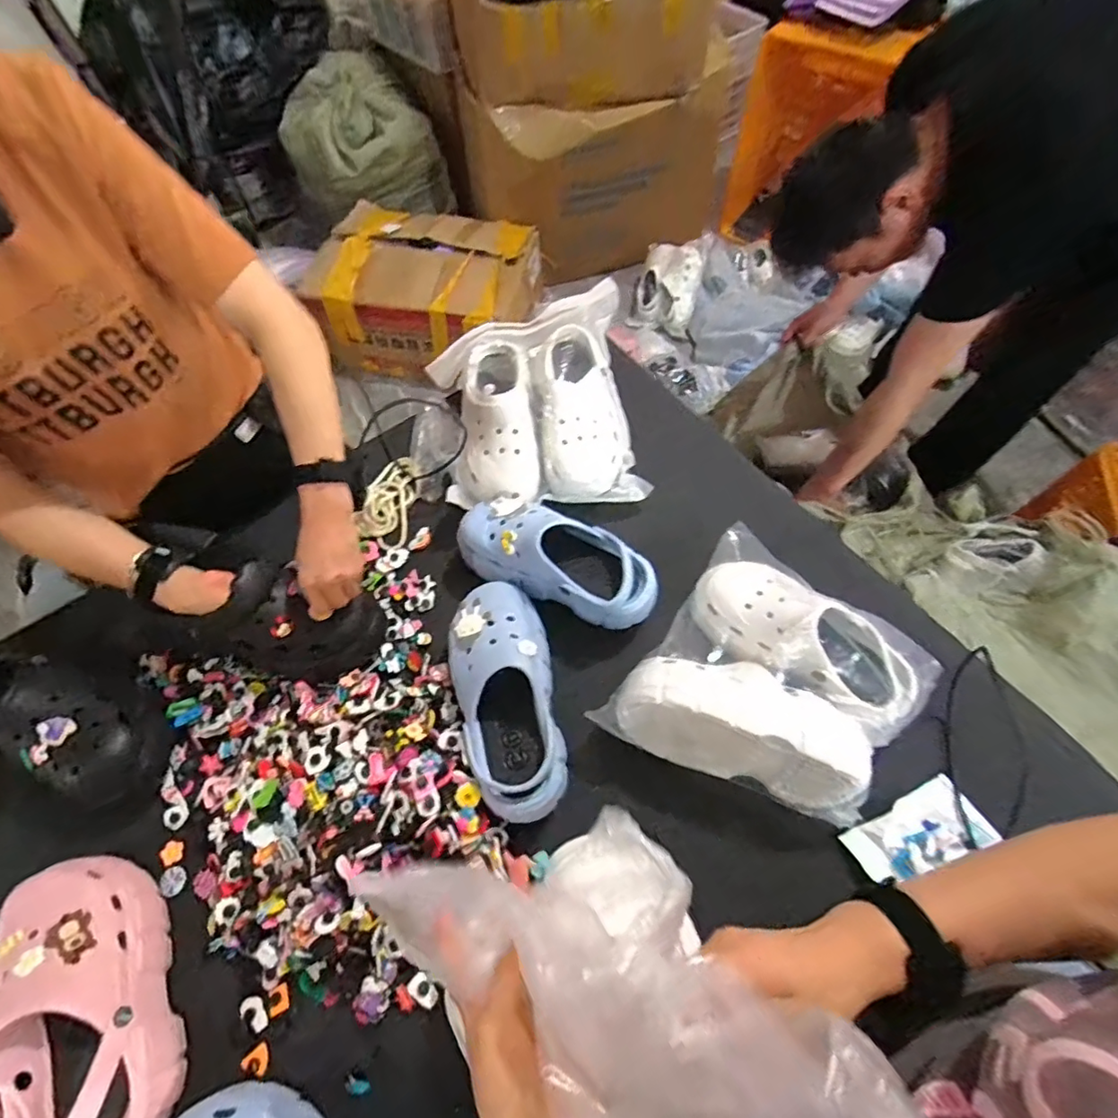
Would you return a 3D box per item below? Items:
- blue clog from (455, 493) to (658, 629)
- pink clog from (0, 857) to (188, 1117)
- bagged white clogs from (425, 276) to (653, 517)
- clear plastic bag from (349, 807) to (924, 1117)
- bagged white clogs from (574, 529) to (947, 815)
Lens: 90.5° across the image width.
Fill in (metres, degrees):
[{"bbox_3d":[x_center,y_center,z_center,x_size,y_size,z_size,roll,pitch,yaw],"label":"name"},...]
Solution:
[{"bbox_3d":[-0.003,-0.006,0.693,0.261,0.084,0.101,23,66,14],"label":"blue clog"},{"bbox_3d":[-0.438,0.407,0.513,0.111,0.089,0.257,-27,64,-11],"label":"pink clog"},{"bbox_3d":[-0.032,-0.220,0.790,0.278,0.104,0.337,-11,62,-3],"label":"bagged white clogs"},{"bbox_3d":[0.041,0.218,0.302,0.279,0.116,0.119,12,58,47],"label":"clear plastic bag"},{"bbox_3d":[0.238,0.131,0.603,0.274,0.096,0.303,34,69,19],"label":"bagged white clogs"}]

